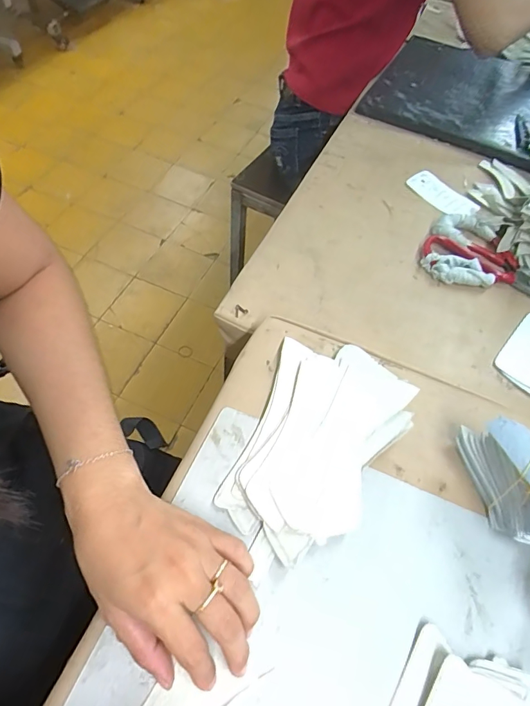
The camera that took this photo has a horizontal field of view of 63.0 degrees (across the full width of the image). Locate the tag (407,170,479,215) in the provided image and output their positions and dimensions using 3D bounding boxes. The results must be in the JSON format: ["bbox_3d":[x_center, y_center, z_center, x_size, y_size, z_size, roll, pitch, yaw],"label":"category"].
[{"bbox_3d":[0.255,-0.228,0.625,0.052,0.010,0.105,-27,63,-21],"label":"tag"}]

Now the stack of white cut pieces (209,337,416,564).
[{"bbox_3d":[0.048,0.073,0.365,0.118,0.025,0.185,21,58,8],"label":"stack of white cut pieces"}]

